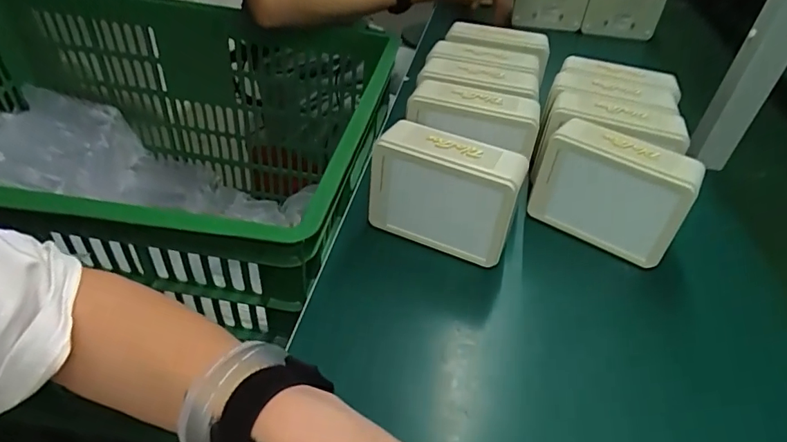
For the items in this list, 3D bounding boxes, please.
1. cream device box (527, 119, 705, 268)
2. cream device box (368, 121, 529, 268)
[{"bbox_3d":[0.213,-0.028,0.495,0.137,0.100,0.060,27,45,22],"label":"cream device box"},{"bbox_3d":[0.049,-0.028,0.482,0.141,0.107,0.048,21,43,17],"label":"cream device box"}]

